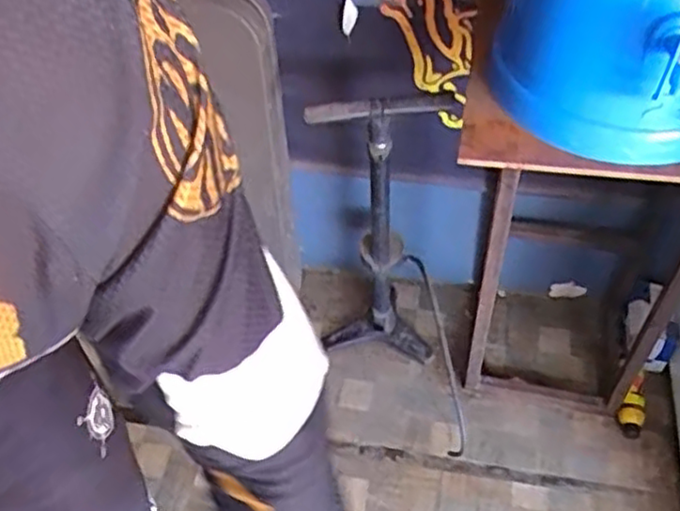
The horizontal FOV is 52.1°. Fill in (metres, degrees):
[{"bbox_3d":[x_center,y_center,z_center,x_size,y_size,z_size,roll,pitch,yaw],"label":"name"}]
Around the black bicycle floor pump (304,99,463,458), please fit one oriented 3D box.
[{"bbox_3d":[0.108,0.070,1.238,0.276,0.660,0.417,-7,52,0],"label":"black bicycle floor pump"}]

